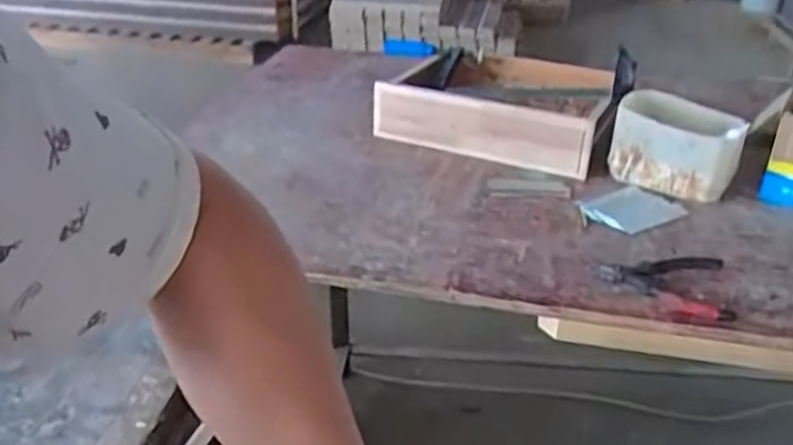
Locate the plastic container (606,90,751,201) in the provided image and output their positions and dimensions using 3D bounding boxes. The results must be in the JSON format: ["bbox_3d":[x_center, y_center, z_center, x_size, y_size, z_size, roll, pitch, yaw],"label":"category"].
[{"bbox_3d":[0.419,-0.102,1.121,0.184,0.131,0.159,15,33,23],"label":"plastic container"}]

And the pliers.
[{"bbox_3d":[0.325,0.076,0.903,0.149,0.021,0.118,5,31,8],"label":"pliers"}]

